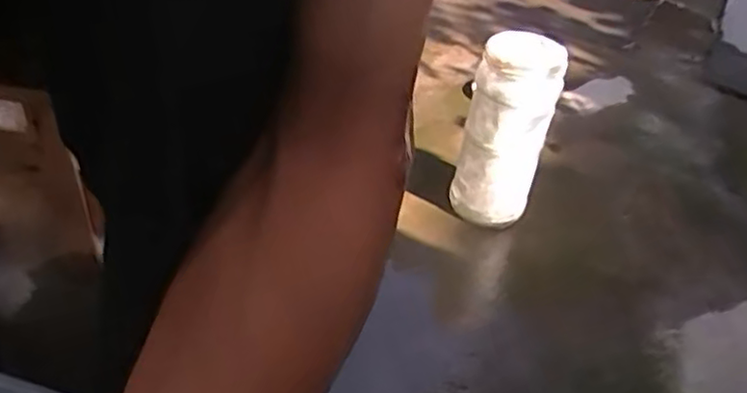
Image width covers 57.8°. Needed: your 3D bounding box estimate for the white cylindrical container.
[{"bbox_3d":[0.130,-0.059,0.660,0.075,0.189,0.073,17,41,16],"label":"white cylindrical container"}]

